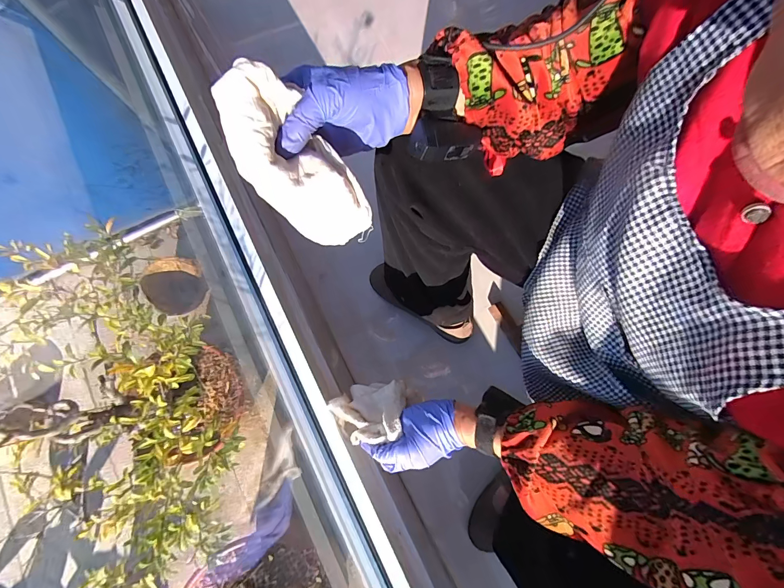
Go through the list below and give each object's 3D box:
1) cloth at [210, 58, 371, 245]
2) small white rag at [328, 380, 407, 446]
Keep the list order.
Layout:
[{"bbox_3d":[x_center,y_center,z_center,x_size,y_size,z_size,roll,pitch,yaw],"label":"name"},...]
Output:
[{"bbox_3d":[-0.082,-0.107,0.300,0.072,0.156,0.047,-43,35,-8],"label":"cloth"},{"bbox_3d":[-0.030,0.162,0.494,0.108,0.094,0.074,-20,77,-3],"label":"small white rag"}]

